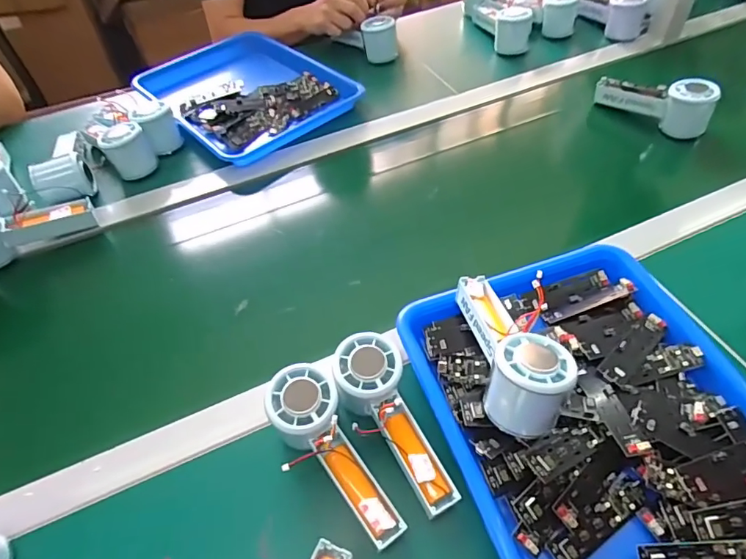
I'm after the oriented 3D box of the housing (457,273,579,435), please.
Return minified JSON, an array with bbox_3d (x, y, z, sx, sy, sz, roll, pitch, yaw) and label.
[{"bbox_3d":[0.114,0.049,0.405,0.061,0.075,0.144,-6,50,0],"label":"housing"}]

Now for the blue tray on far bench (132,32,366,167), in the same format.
[{"bbox_3d":[-0.207,-0.301,0.798,0.258,0.052,0.314,-35,56,-22],"label":"blue tray on far bench"}]

